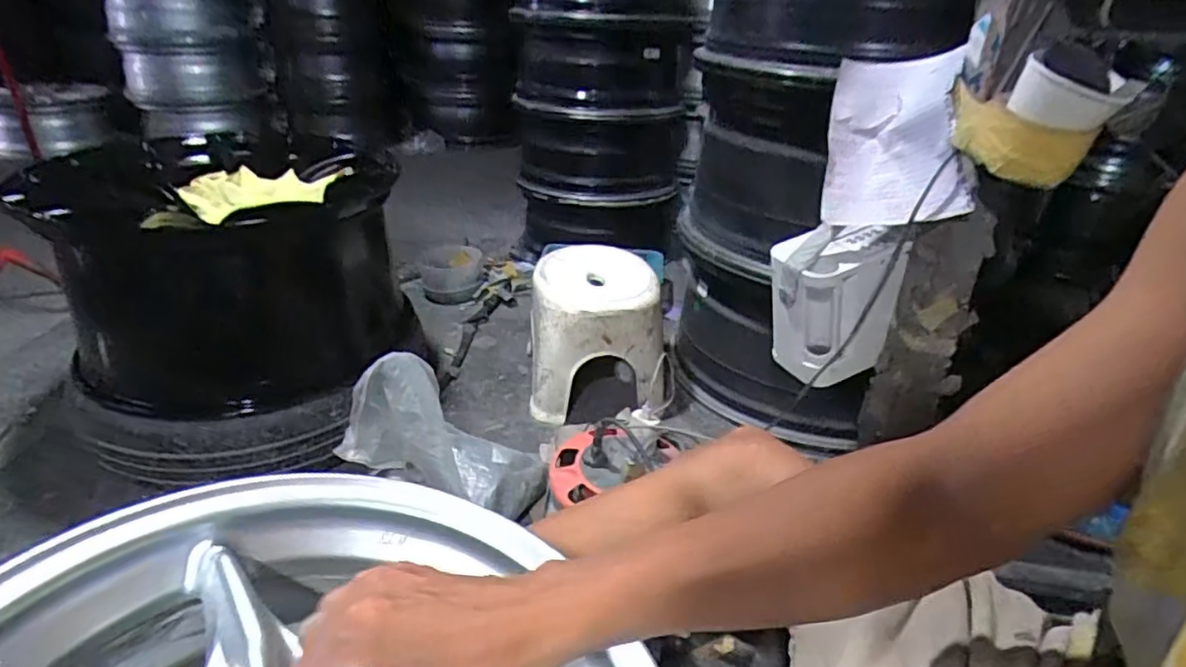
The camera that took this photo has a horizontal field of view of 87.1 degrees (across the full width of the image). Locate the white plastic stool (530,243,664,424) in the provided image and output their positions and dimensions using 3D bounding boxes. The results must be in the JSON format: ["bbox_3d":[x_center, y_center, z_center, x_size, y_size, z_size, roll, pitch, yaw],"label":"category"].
[{"bbox_3d":[0.004,-0.001,1.179,0.233,0.246,0.221,1,29,-6],"label":"white plastic stool"}]

